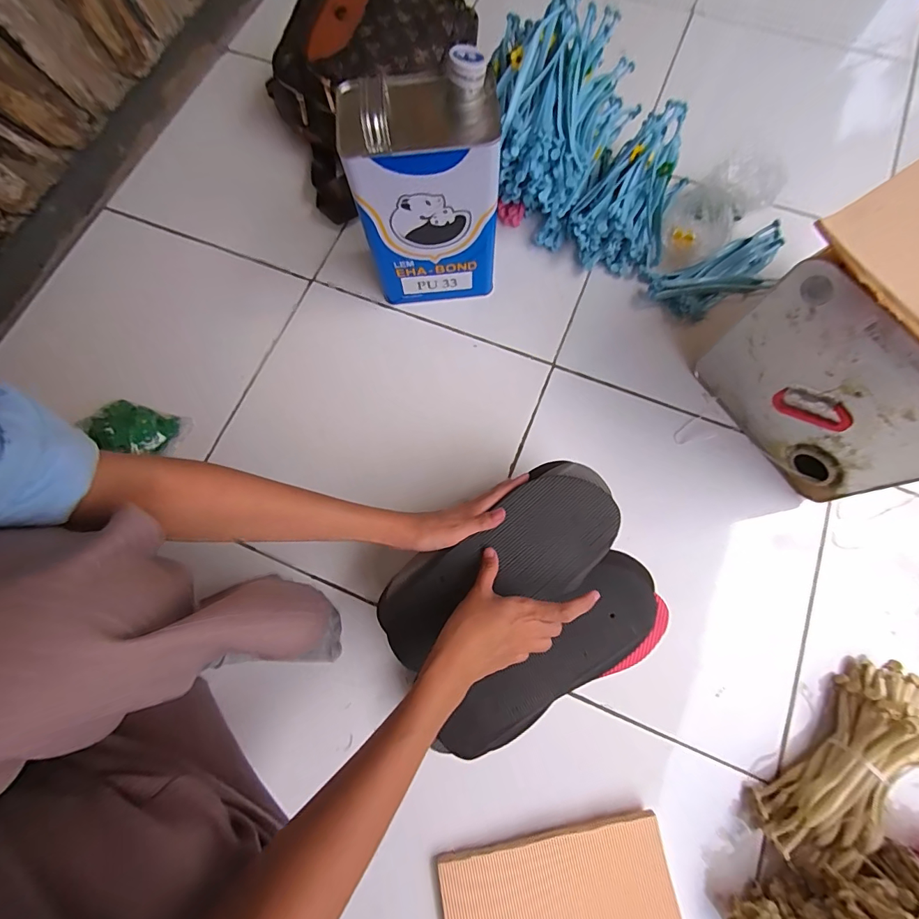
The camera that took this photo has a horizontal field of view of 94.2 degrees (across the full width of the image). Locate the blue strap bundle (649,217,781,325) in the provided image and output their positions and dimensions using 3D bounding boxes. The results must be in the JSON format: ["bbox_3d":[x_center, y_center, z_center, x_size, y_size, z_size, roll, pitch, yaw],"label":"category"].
[{"bbox_3d":[0.392,-0.272,0.637,0.228,0.039,0.087,-23,74,-5],"label":"blue strap bundle"}]

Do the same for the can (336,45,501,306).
[{"bbox_3d":[-0.039,-0.329,0.545,0.166,0.262,0.102,-4,73,0],"label":"can"}]

